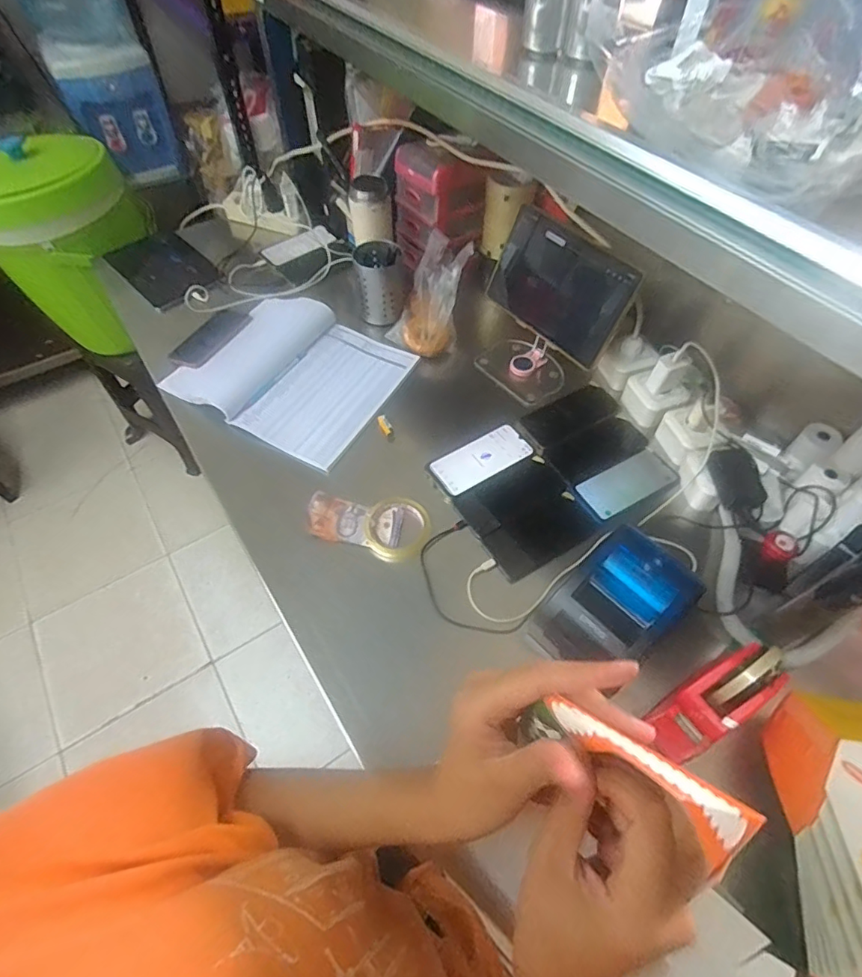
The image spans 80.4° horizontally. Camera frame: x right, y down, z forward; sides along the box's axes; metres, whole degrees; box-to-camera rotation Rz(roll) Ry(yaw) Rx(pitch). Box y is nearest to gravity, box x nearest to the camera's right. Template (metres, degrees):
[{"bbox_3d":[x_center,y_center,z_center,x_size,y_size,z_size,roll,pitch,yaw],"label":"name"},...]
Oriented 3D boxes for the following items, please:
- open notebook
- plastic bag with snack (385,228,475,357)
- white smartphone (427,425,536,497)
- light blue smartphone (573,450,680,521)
[{"bbox_3d":[-0.247,-0.212,0.917,0.355,0.032,0.305,25,60,16],"label":"open notebook"},{"bbox_3d":[-0.003,-0.360,0.948,0.125,0.124,0.187,13,57,8],"label":"plastic bag with snack"},{"bbox_3d":[0.081,-0.048,0.814,0.164,0.009,0.076,-29,61,-18],"label":"white smartphone"},{"bbox_3d":[0.302,-0.007,0.789,0.152,0.011,0.075,-24,60,-15],"label":"light blue smartphone"}]

